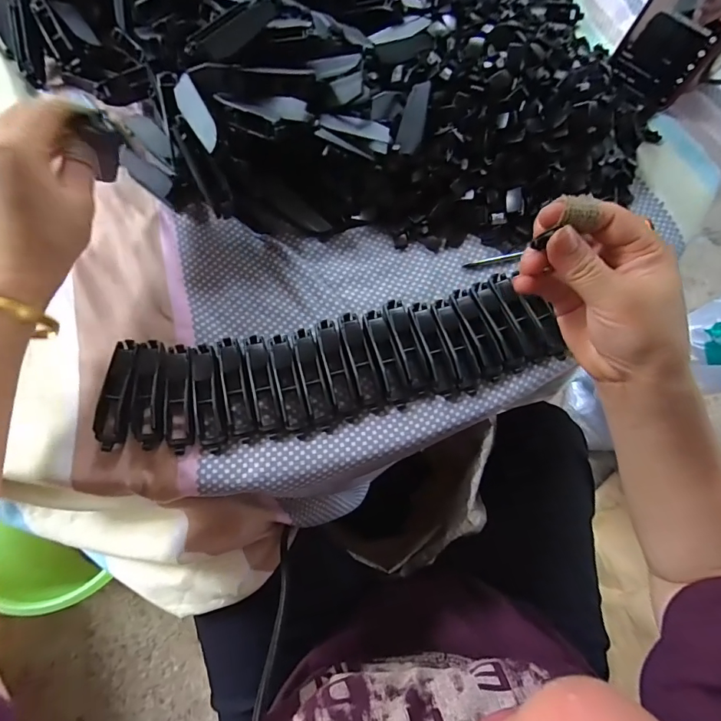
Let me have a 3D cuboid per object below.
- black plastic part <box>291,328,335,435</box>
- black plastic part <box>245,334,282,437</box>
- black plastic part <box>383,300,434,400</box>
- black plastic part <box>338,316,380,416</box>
[{"bbox_3d":[-0.035,0.014,0.317,0.016,0.018,0.077,-15,72,-7],"label":"black plastic part"},{"bbox_3d":[-0.070,0.017,0.313,0.018,0.016,0.074,-12,72,-6],"label":"black plastic part"},{"bbox_3d":[0.035,-0.010,0.329,0.019,0.019,0.077,-14,72,-7],"label":"black plastic part"},{"bbox_3d":[0.001,0.001,0.322,0.017,0.018,0.076,-15,84,-7],"label":"black plastic part"}]

